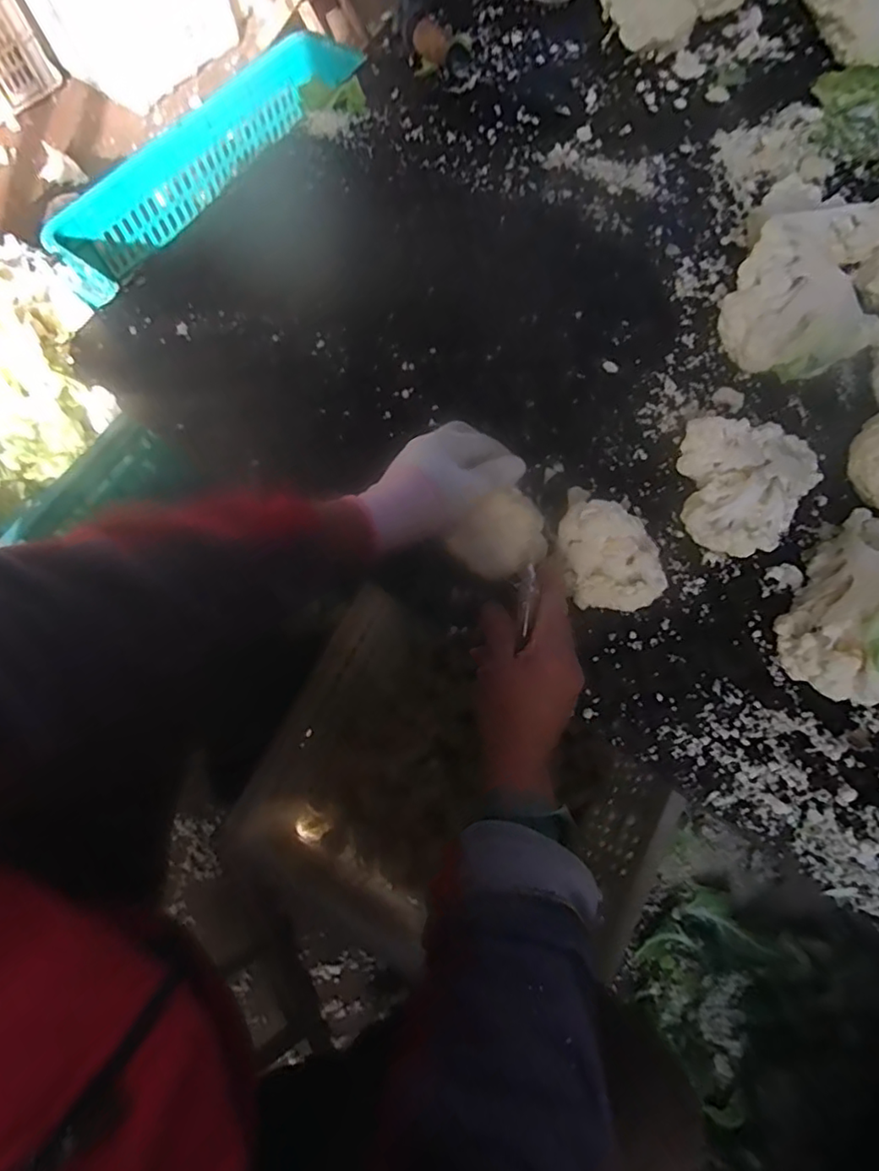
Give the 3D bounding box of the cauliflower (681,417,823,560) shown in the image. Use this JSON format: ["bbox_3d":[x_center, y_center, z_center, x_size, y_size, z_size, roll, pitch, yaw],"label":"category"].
[{"bbox_3d":[0.261,-0.076,0.498,0.112,0.052,0.110,5,72,3],"label":"cauliflower"}]

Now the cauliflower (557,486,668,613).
[{"bbox_3d":[0.127,-0.018,0.460,0.093,0.089,0.062,31,76,11],"label":"cauliflower"}]

